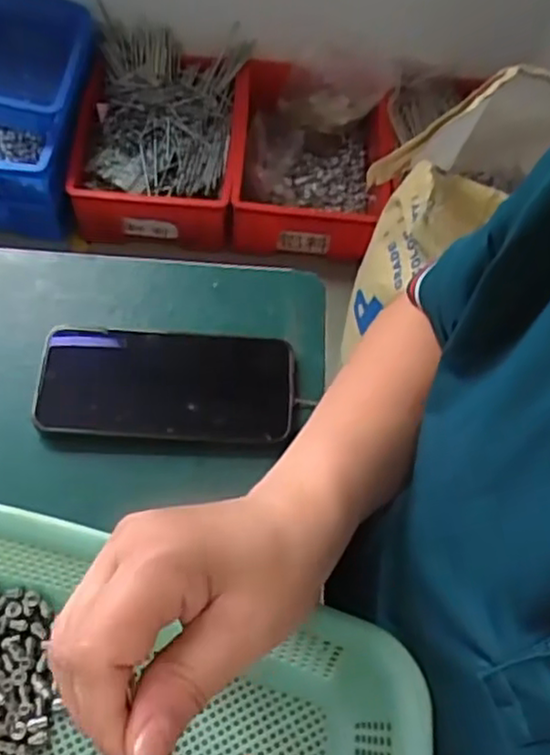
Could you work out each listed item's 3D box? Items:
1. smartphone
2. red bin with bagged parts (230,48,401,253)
[{"bbox_3d":[-0.068,0.002,0.452,0.157,0.016,0.076,3,62,-3],"label":"smartphone"},{"bbox_3d":[0.080,-0.468,1.455,0.318,0.197,0.424,4,62,-3],"label":"red bin with bagged parts"}]

